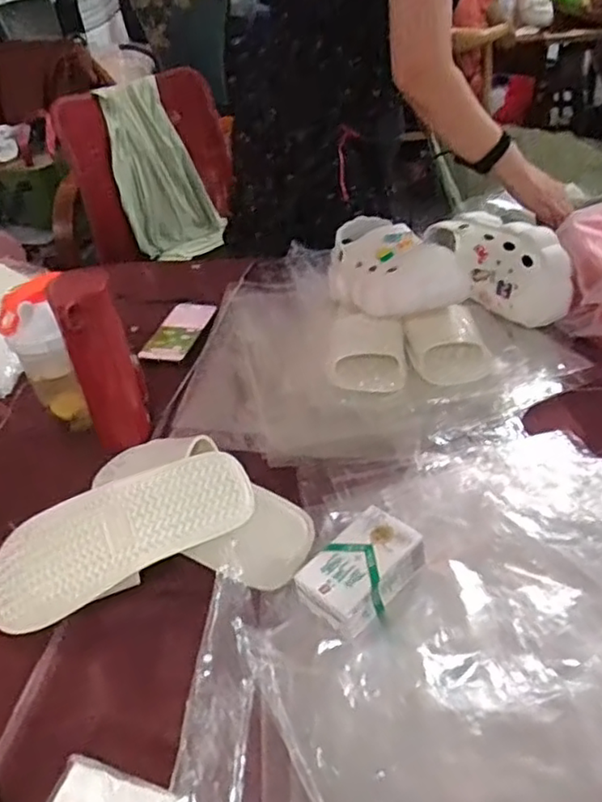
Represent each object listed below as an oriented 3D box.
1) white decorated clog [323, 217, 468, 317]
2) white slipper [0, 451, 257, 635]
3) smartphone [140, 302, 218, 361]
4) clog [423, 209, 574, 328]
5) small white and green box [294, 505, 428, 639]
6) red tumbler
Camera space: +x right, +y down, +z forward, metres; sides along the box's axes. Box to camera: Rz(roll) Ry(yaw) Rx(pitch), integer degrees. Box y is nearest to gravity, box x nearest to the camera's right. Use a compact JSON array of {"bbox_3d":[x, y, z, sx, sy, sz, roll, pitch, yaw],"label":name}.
[{"bbox_3d":[0.118,-0.177,0.860,0.121,0.099,0.239,-25,36,-18],"label":"white decorated clog"},{"bbox_3d":[-0.178,0.130,0.626,0.266,0.058,0.108,-17,42,-11],"label":"white slipper"},{"bbox_3d":[-0.183,-0.107,0.958,0.074,0.004,0.142,8,40,17],"label":"smartphone"},{"bbox_3d":[0.280,-0.201,0.918,0.088,0.110,0.247,-23,43,-17],"label":"clog"},{"bbox_3d":[0.056,0.151,0.580,0.074,0.044,0.111,28,52,34],"label":"small white and green box"},{"bbox_3d":[-0.227,-0.045,0.731,0.070,0.205,0.071,-20,42,-14],"label":"red tumbler"}]

